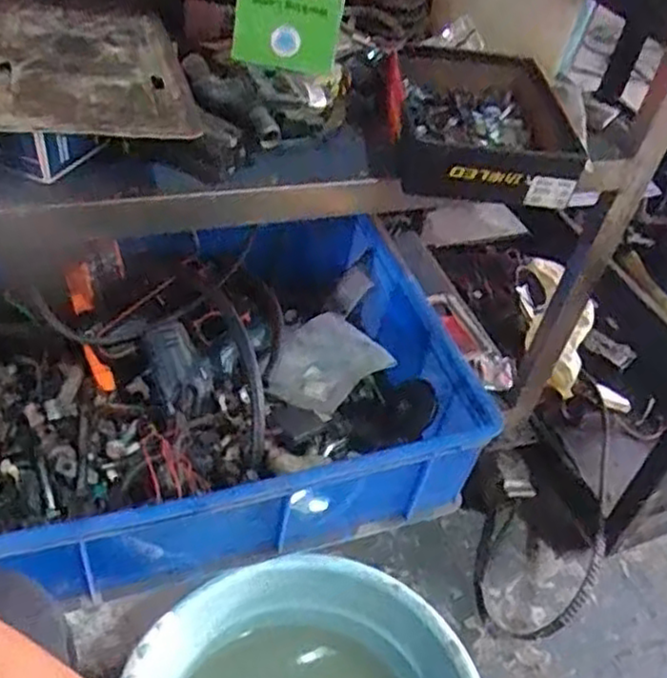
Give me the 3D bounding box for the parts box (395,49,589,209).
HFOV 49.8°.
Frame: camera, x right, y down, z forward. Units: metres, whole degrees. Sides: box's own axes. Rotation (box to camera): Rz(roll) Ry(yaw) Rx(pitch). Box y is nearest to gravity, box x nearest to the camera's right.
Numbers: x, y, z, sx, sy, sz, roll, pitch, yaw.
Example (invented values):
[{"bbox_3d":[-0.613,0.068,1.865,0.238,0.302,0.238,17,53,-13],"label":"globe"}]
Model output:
[{"bbox_3d":[0.140,-0.206,0.695,0.155,0.058,0.199,5,43,-6],"label":"parts box"}]

